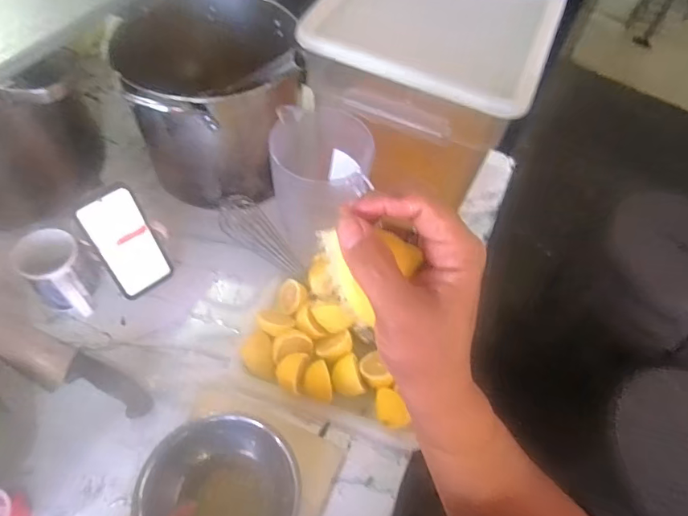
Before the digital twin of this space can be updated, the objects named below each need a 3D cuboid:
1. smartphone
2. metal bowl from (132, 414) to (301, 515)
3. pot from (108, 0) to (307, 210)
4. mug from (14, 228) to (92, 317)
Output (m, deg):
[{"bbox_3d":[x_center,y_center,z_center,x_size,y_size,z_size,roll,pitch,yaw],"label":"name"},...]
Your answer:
[{"bbox_3d":[-0.298,-0.019,0.661,0.009,0.165,0.075,30,56,33],"label":"smartphone"},{"bbox_3d":[-0.136,0.263,0.541,0.167,0.057,0.153,2,56,-3],"label":"metal bowl"},{"bbox_3d":[-0.221,-0.269,0.780,0.270,0.217,0.320,-11,58,-12],"label":"pot"},{"bbox_3d":[-0.383,0.022,0.651,0.108,0.070,0.075,38,61,19],"label":"mug"}]

